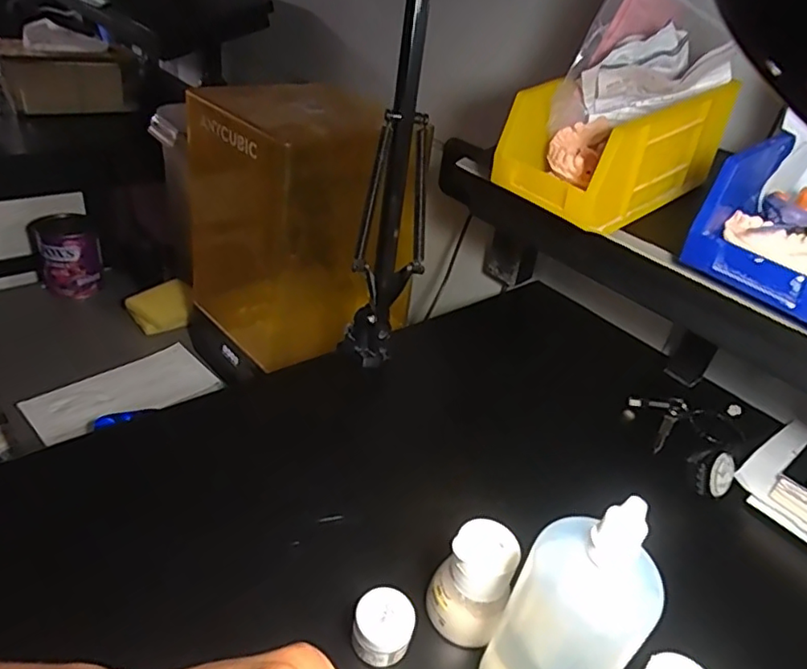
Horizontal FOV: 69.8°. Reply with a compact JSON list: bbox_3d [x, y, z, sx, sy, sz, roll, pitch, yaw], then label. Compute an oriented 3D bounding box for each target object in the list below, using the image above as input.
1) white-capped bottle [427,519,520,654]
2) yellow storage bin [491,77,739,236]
[{"bbox_3d":[0.040,0.144,0.340,0.043,0.058,0.043,19,37,16],"label":"white-capped bottle"},{"bbox_3d":[0.164,-0.148,0.470,0.152,0.079,0.092,-16,42,-34],"label":"yellow storage bin"}]

